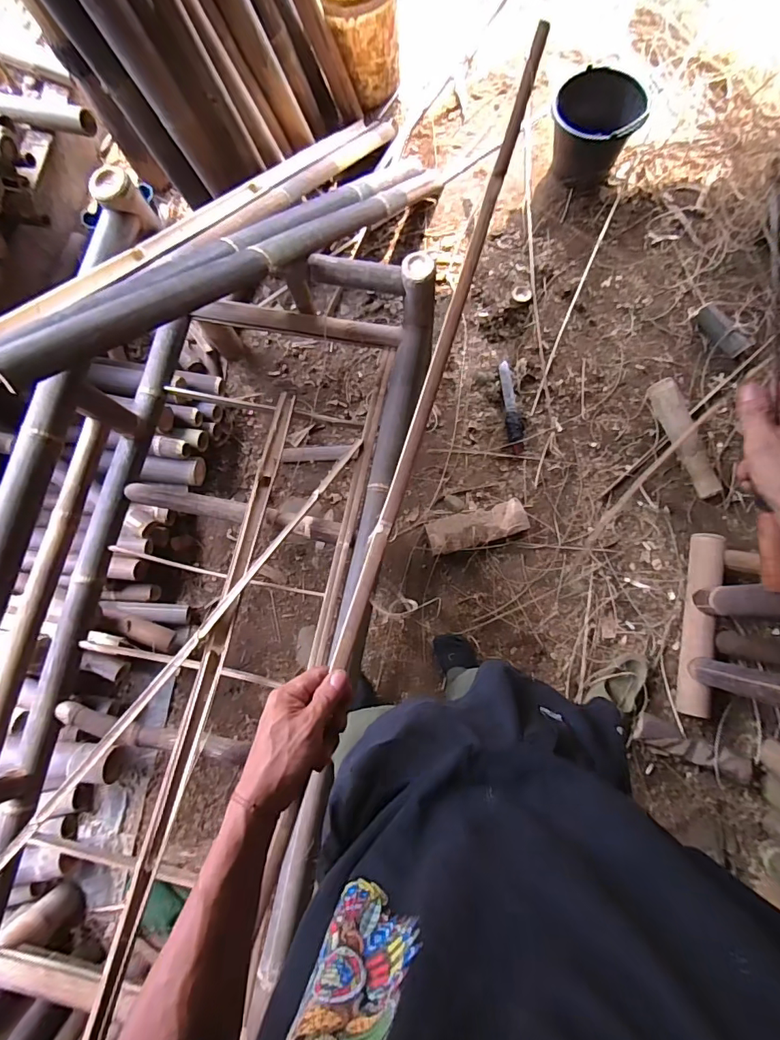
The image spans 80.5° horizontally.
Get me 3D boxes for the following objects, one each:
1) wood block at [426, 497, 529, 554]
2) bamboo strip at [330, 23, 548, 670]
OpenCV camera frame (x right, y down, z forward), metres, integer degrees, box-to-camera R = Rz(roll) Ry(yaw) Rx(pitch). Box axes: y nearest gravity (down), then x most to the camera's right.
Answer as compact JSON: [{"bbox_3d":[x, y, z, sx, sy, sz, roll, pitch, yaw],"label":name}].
[{"bbox_3d":[0.255,0.020,1.353,0.290,0.055,0.109,-16,80,1],"label":"wood block"},{"bbox_3d":[0.059,-0.199,0.474,0.021,0.010,0.700,17,84,7],"label":"bamboo strip"}]

